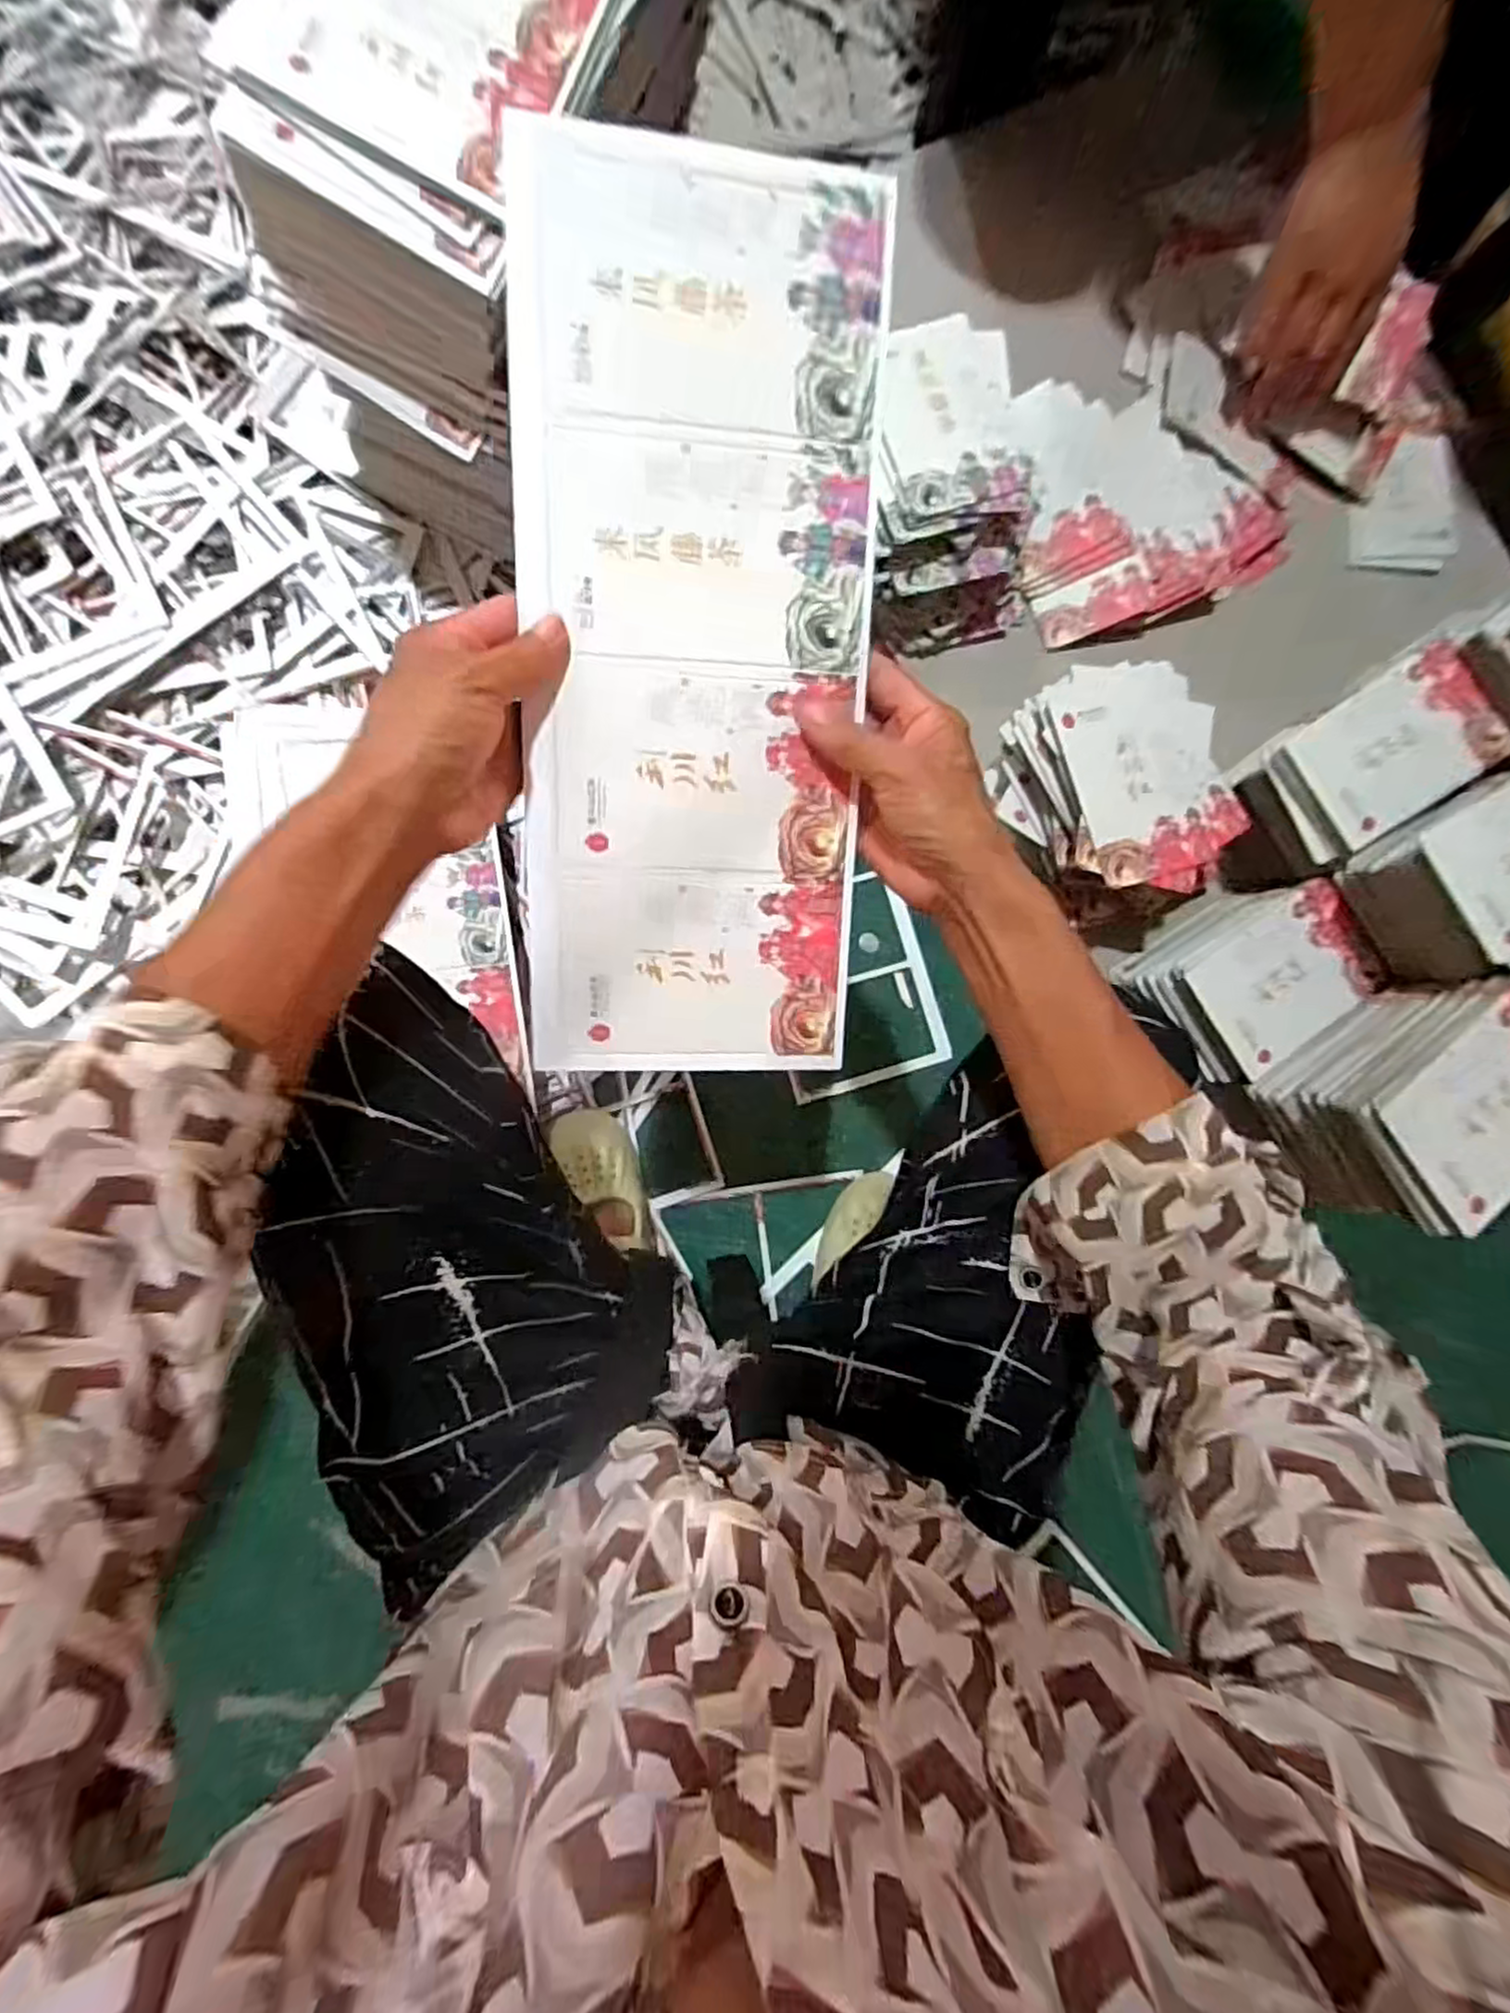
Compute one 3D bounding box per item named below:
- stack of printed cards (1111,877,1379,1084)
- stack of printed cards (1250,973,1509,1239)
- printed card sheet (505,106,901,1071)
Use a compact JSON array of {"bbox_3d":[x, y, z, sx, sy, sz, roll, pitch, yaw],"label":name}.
[{"bbox_3d":[0.359,-0.019,0.529,0.143,0.075,0.100,-33,90,-8],"label":"stack of printed cards"},{"bbox_3d":[0.415,0.058,0.449,0.143,0.099,0.093,-32,90,-8],"label":"stack of printed cards"},{"bbox_3d":[-0.026,-0.156,0.330,0.157,0.005,0.382,0,103,-8],"label":"printed card sheet"}]

